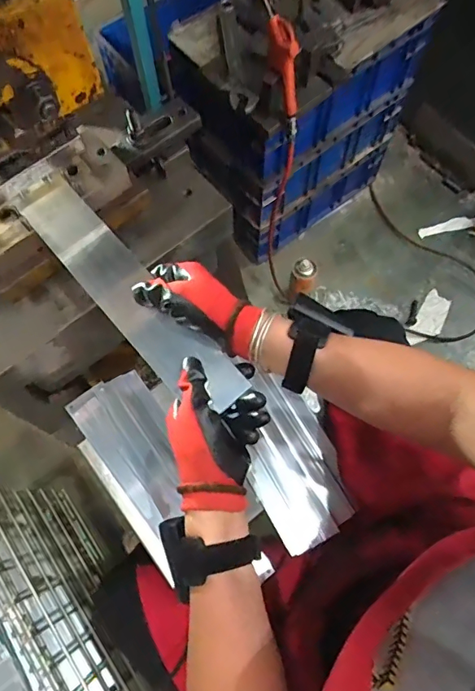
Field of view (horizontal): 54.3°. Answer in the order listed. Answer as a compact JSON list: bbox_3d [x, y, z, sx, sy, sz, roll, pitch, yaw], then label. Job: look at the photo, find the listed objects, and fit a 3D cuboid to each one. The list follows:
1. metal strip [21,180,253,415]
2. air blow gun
[{"bbox_3d":[-0.115,-0.056,0.486,0.064,0.010,0.314,-39,73,-14],"label":"metal strip"},{"bbox_3d":[0.086,-0.447,0.784,0.027,0.180,0.055,-27,49,-7],"label":"air blow gun"}]

